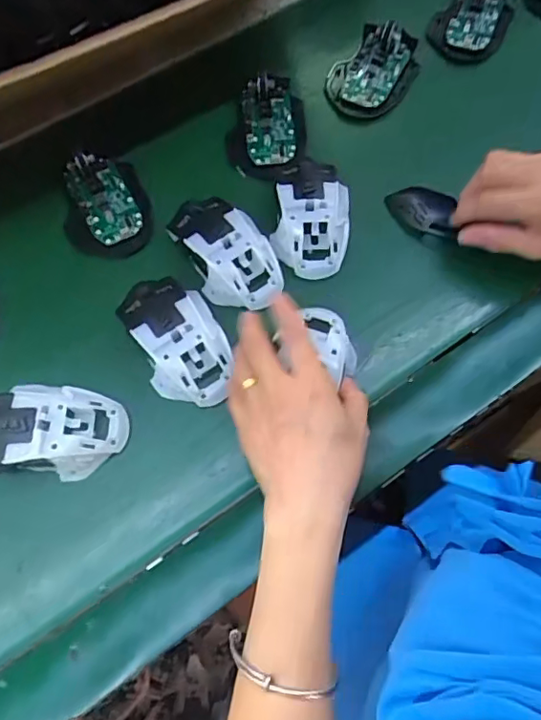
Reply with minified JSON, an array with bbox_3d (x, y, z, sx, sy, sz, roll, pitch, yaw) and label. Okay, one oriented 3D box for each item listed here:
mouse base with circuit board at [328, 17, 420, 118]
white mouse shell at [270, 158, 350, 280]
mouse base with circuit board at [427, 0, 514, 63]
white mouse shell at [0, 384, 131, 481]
[{"bbox_3d":[0.105,-0.295,0.535,0.076,0.026,0.121,26,71,9],"label":"mouse base with circuit board"},{"bbox_3d":[0.036,-0.126,0.457,0.061,0.038,0.108,6,69,2],"label":"white mouse shell"},{"bbox_3d":[0.212,-0.361,0.568,0.076,0.030,0.128,28,71,10],"label":"mouse base with circuit board"},{"bbox_3d":[-0.164,0.051,0.387,0.112,0.029,0.062,3,69,1],"label":"white mouse shell"}]

